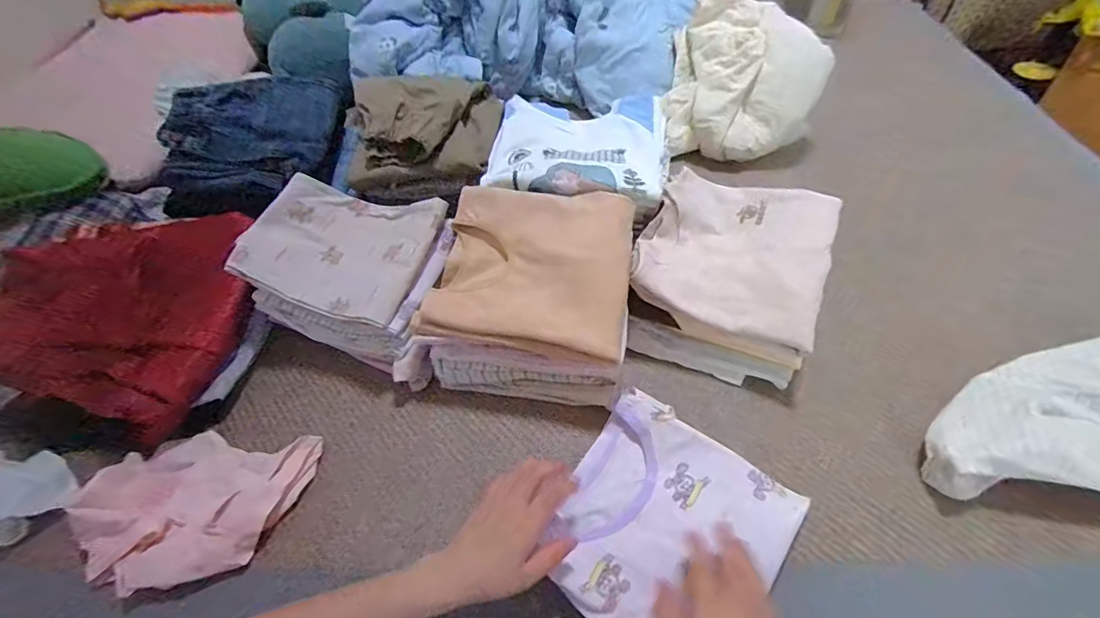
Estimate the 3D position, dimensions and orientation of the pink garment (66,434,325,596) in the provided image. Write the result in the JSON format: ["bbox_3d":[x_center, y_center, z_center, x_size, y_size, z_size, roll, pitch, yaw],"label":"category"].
[{"bbox_3d":[-0.388,0.213,0.517,0.224,0.052,0.161,2,53,5],"label":"pink garment"}]

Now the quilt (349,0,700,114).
[{"bbox_3d":[-0.068,-0.600,0.966,0.628,0.234,0.346,-3,53,1],"label":"quilt"}]

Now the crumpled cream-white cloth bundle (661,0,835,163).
[{"bbox_3d":[0.337,-0.410,0.839,0.242,0.163,0.241,4,54,7],"label":"crumpled cream-white cloth bundle"}]

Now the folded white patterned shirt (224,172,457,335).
[{"bbox_3d":[-0.269,-0.082,0.618,0.243,0.074,0.175,13,55,13],"label":"folded white patterned shirt"}]

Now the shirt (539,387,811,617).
[{"bbox_3d":[0.109,0.212,0.470,0.206,0.022,0.214,34,62,25],"label":"shirt"}]

